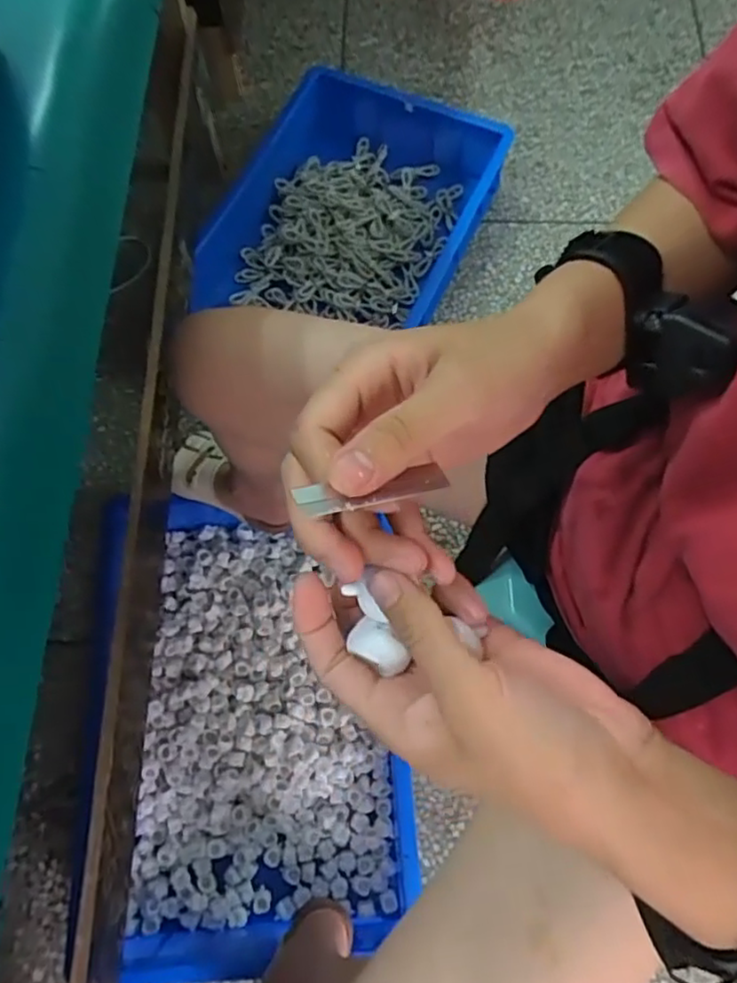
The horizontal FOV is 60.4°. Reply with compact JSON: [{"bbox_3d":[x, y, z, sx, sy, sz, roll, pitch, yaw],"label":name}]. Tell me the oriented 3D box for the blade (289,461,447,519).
[{"bbox_3d":[0.004,-0.001,0.214,0.053,0.004,0.010,-9,54,-28],"label":"blade"}]

